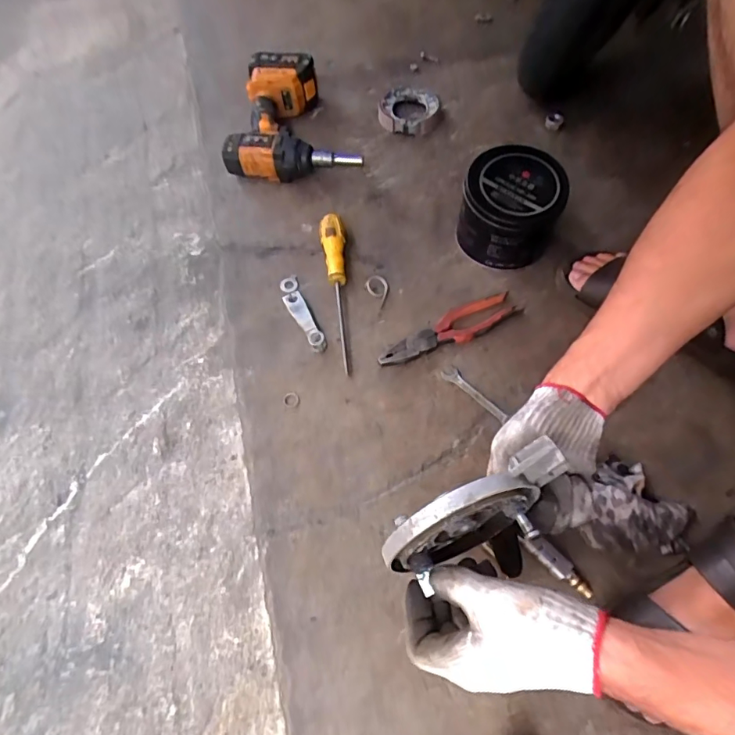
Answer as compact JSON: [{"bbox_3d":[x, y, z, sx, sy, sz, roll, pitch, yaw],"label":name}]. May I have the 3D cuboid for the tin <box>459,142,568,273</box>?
[{"bbox_3d":[0.189,-0.210,0.637,0.120,0.102,0.128,-1,61,1],"label":"tin"}]

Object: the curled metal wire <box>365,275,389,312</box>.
[{"bbox_3d":[0.013,-0.102,0.629,0.029,0.015,0.056,-3,61,0],"label":"curled metal wire"}]

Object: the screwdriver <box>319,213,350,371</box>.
[{"bbox_3d":[-0.040,-0.104,0.622,0.032,0.029,0.245,-5,61,-2],"label":"screwdriver"}]

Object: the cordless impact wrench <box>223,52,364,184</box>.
[{"bbox_3d":[-0.105,-0.403,0.776,0.207,0.071,0.245,4,61,4],"label":"cordless impact wrench"}]

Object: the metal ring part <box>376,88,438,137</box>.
[{"bbox_3d":[0.069,-0.440,0.811,0.098,0.024,0.107,6,61,5],"label":"metal ring part"}]

